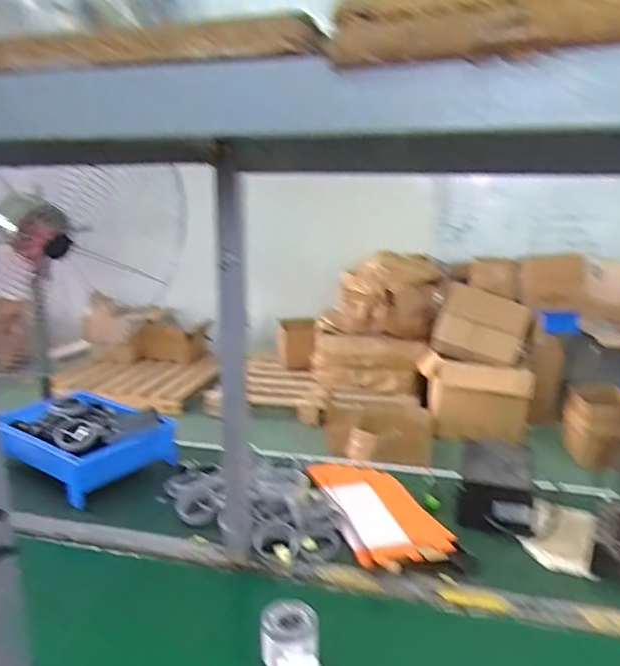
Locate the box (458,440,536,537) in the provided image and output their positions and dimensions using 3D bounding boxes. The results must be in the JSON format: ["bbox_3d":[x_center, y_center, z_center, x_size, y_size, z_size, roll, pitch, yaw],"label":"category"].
[{"bbox_3d":[0.295,0.241,0.926,0.115,0.088,0.129,4,14,12],"label":"box"}]

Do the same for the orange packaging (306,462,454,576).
[{"bbox_3d":[0.098,0.272,0.913,0.131,0.025,0.303,-4,15,-20],"label":"orange packaging"}]

